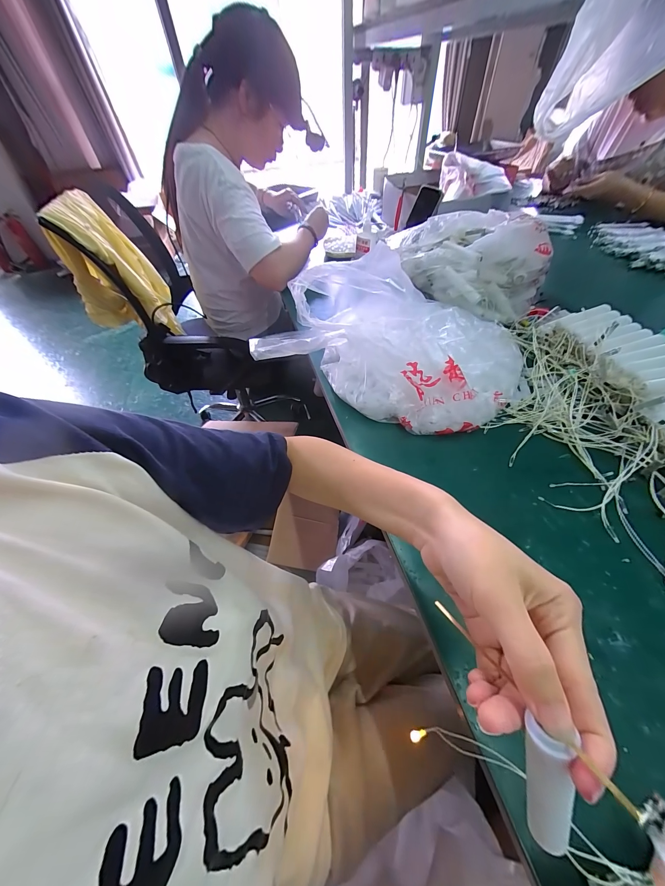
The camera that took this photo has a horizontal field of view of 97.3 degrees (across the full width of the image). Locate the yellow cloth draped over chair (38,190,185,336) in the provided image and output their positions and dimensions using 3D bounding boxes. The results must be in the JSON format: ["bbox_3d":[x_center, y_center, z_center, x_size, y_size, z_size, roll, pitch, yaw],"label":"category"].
[{"bbox_3d":[-0.654,-0.510,0.875,0.227,0.344,0.231,-25,55,-16],"label":"yellow cloth draped over chair"}]

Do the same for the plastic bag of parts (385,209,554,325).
[{"bbox_3d":[0.259,-0.350,0.578,0.309,0.142,0.140,15,54,15],"label":"plastic bag of parts"}]

